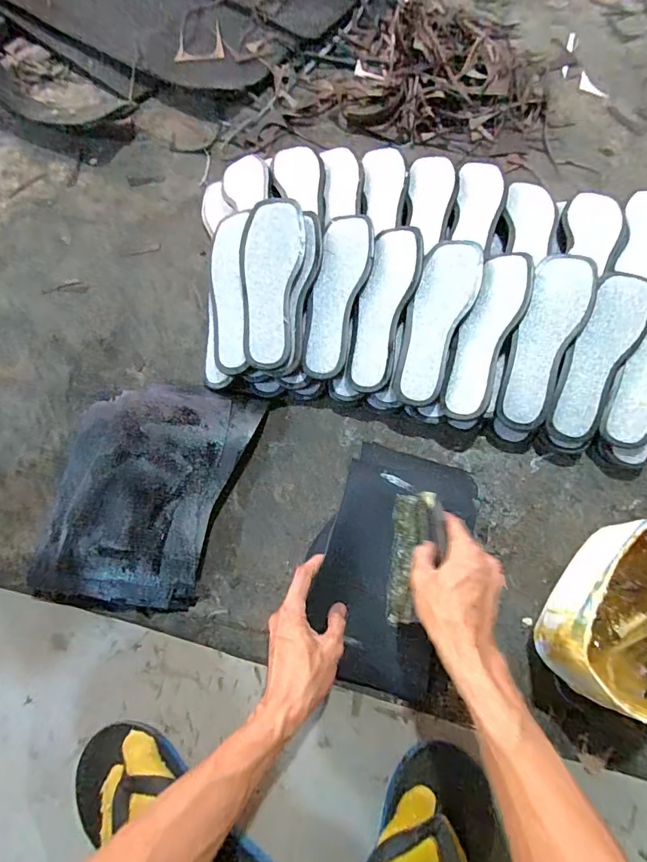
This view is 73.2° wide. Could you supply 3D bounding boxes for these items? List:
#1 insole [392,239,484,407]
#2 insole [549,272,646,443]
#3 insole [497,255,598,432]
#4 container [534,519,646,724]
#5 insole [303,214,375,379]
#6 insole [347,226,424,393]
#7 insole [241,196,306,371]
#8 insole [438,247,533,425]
[{"bbox_3d":[0.153,-0.151,0.597,0.078,0.011,0.236,19,84,11],"label":"insole"},{"bbox_3d":[0.368,-0.100,0.578,0.075,0.020,0.241,26,86,11],"label":"insole"},{"bbox_3d":[0.293,-0.119,0.577,0.076,0.019,0.236,20,89,9],"label":"insole"},{"bbox_3d":[0.338,0.201,0.480,0.123,0.123,0.197,39,77,14],"label":"container"},{"bbox_3d":[0.020,-0.192,0.617,0.069,0.007,0.236,12,85,7],"label":"insole"},{"bbox_3d":[0.083,-0.172,0.608,0.068,0.012,0.236,14,85,7],"label":"insole"},{"bbox_3d":[-0.074,-0.205,0.603,0.082,0.015,0.236,4,87,4],"label":"insole"},{"bbox_3d":[0.218,-0.128,0.584,0.065,0.018,0.232,20,87,9],"label":"insole"}]

